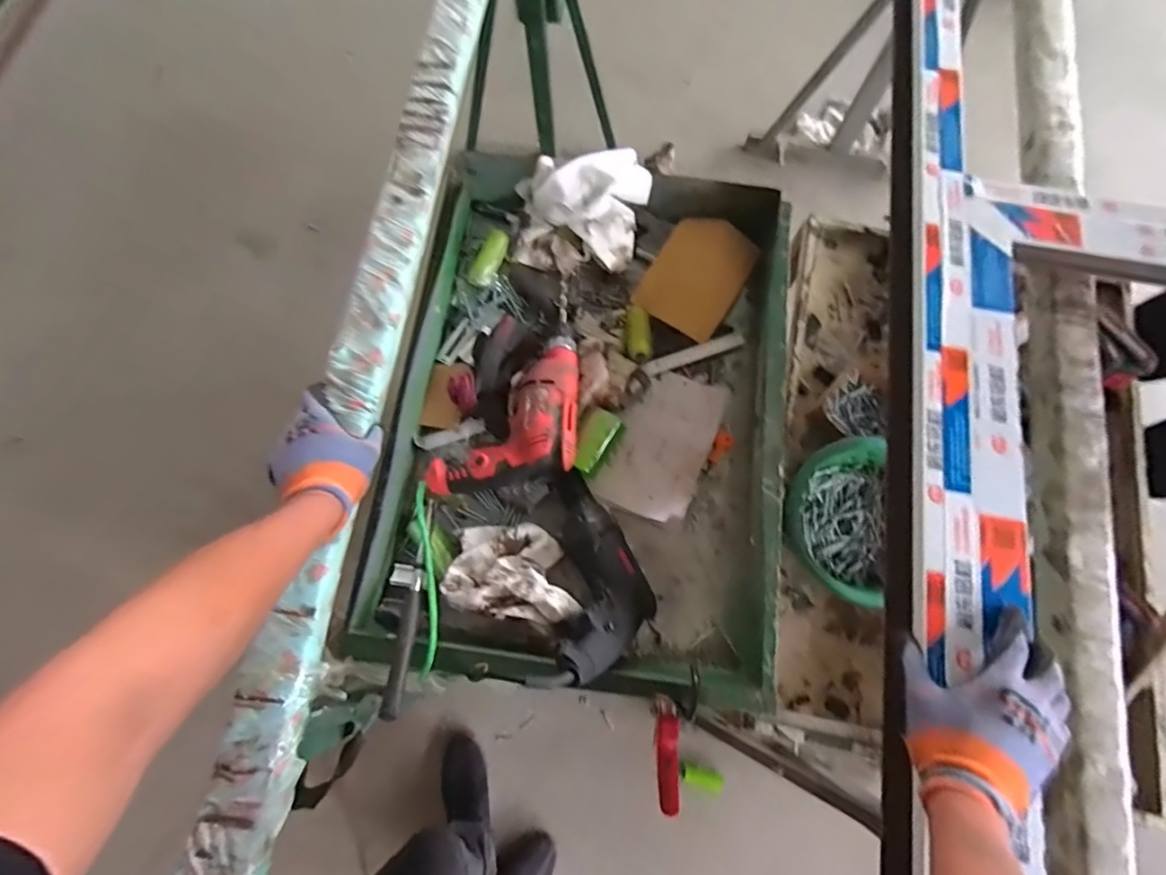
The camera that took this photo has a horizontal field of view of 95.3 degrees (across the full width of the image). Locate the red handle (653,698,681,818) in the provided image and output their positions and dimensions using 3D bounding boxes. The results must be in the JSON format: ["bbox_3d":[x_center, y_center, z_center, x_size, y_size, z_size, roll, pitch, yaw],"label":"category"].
[{"bbox_3d":[0.110,0.415,0.694,0.029,0.028,0.140,-2,74,-1],"label":"red handle"}]

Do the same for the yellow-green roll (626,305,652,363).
[{"bbox_3d":[0.079,-0.144,0.750,0.035,0.031,0.083,4,74,0],"label":"yellow-green roll"}]

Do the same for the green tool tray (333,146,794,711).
[{"bbox_3d":[0.018,-0.038,0.727,0.507,0.152,0.703,6,74,1],"label":"green tool tray"}]

